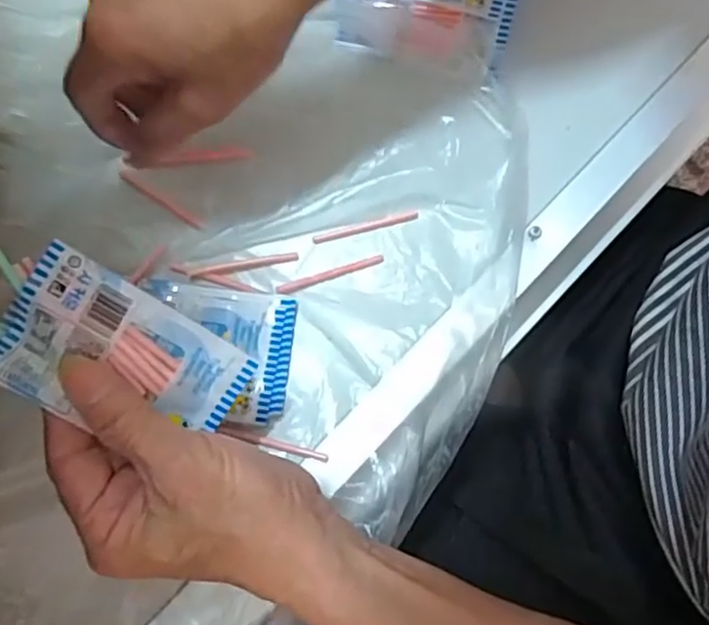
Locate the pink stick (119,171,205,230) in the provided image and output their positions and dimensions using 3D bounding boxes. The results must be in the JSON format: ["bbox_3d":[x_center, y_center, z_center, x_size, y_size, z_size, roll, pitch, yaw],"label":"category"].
[{"bbox_3d":[-0.113,-0.066,0.395,0.056,0.010,0.007,32,80,7],"label":"pink stick"}]

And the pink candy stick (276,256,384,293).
[{"bbox_3d":[-0.014,-0.022,0.385,0.063,0.005,0.005,-18,78,-3],"label":"pink candy stick"}]

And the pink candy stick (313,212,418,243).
[{"bbox_3d":[0.007,-0.050,0.395,0.062,0.004,0.005,-12,78,-2],"label":"pink candy stick"}]

